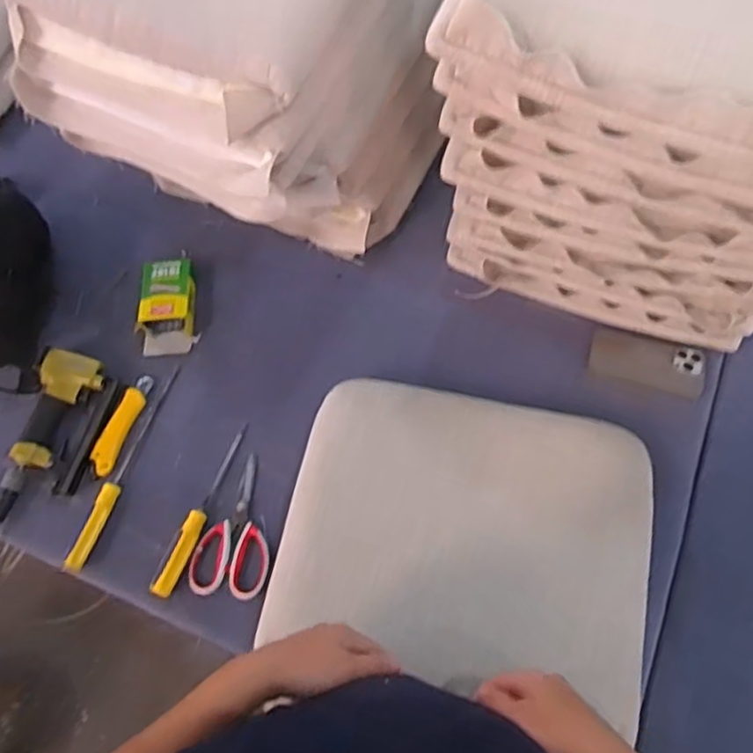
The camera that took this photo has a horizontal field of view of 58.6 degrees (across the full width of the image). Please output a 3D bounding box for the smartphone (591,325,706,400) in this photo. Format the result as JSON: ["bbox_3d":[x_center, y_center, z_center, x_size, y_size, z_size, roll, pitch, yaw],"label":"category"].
[{"bbox_3d":[0.405,-0.022,1.003,0.163,0.011,0.080,17,66,10],"label":"smartphone"}]

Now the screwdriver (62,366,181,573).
[{"bbox_3d":[-0.358,0.119,0.951,0.030,0.034,0.314,14,66,8],"label":"screwdriver"}]

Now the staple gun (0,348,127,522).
[{"bbox_3d":[-0.455,0.088,0.968,0.125,0.036,0.250,9,68,6],"label":"staple gun"}]

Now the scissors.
[{"bbox_3d":[-0.181,0.205,0.920,0.101,0.012,0.192,10,60,10],"label":"scissors"}]

